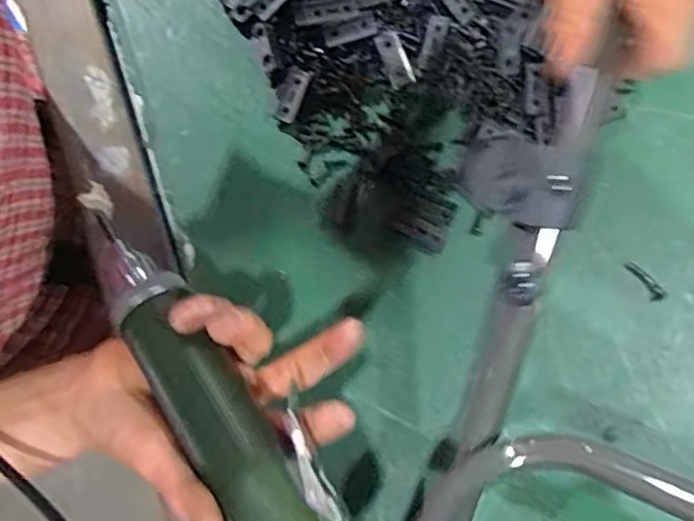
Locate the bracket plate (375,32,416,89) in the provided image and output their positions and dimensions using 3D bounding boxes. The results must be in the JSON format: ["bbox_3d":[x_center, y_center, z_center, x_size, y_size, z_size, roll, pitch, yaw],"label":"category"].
[{"bbox_3d":[0.031,-0.132,0.436,0.015,0.008,0.036,-27,103,-4],"label":"bracket plate"}]

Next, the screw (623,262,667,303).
[{"bbox_3d":[0.190,0.013,0.426,0.011,0.004,0.031,-41,81,-6],"label":"screw"}]

